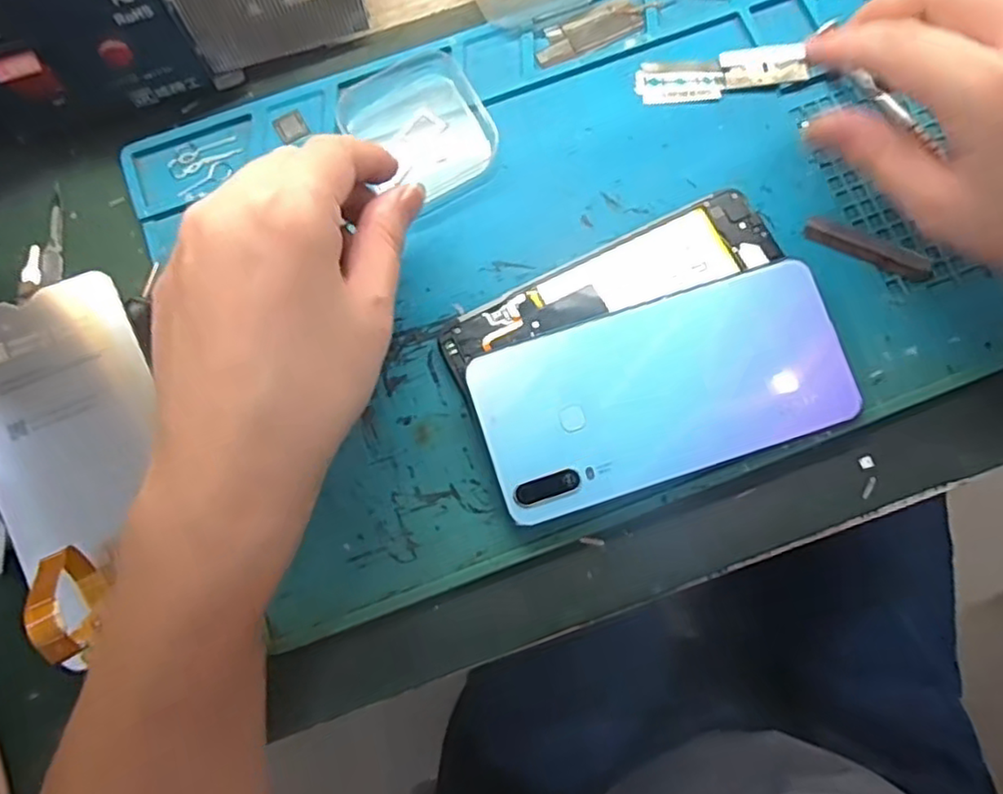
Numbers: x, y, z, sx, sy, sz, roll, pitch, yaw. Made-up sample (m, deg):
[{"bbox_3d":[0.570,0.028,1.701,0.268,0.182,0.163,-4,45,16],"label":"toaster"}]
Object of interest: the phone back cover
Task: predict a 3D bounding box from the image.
[{"bbox_3d":[0.068,-0.003,0.271,0.152,0.006,0.072,-17,86,-4],"label":"phone back cover"}]

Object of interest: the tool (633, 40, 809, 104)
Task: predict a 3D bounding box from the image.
[{"bbox_3d":[0.105,-0.156,0.312,0.079,0.004,0.023,-8,79,4],"label":"tool"}]

